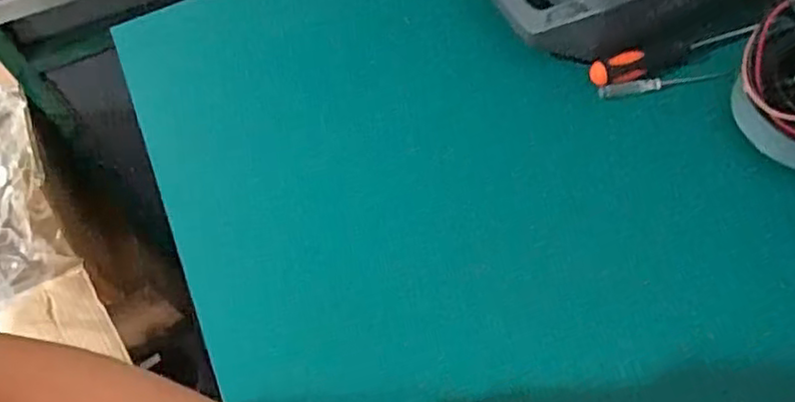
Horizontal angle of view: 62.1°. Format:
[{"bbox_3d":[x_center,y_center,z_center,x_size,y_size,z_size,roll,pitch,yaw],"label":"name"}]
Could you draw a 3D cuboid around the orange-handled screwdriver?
[{"bbox_3d":[0.246,-0.128,0.591,0.146,0.022,0.023,-12,60,-3],"label":"orange-handled screwdriver"}]

